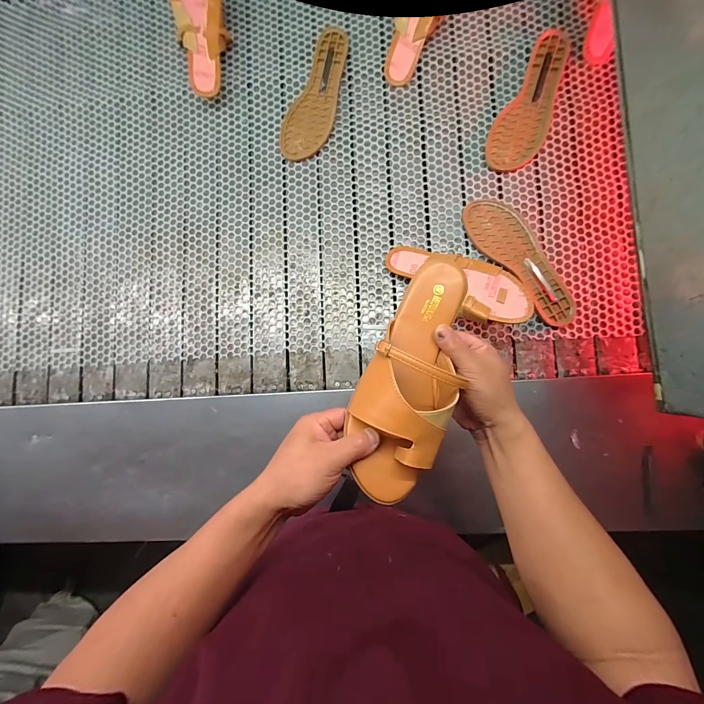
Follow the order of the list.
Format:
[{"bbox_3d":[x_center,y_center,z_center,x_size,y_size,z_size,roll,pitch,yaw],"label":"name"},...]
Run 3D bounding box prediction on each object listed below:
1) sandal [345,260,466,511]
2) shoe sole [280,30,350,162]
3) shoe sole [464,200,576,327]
[{"bbox_3d":[0.058,0.017,0.305,0.088,0.057,0.244,16,78,3],"label":"sandal"},{"bbox_3d":[-0.068,-0.482,0.589,0.091,0.013,0.251,14,89,7],"label":"shoe sole"},{"bbox_3d":[0.293,-0.162,0.535,0.083,0.010,0.253,-39,84,3],"label":"shoe sole"}]

